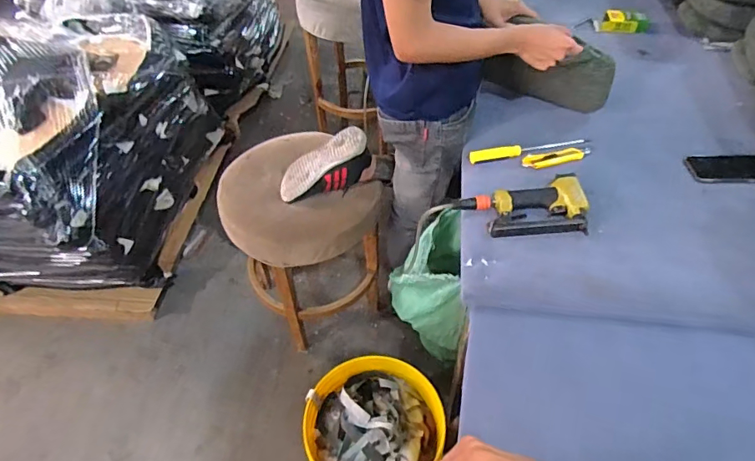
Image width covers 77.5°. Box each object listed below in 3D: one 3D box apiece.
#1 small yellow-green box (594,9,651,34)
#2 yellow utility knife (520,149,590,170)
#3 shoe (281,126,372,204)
[{"bbox_3d":[0.739,-0.633,1.424,0.156,0.038,0.082,13,50,13],"label":"small yellow-green box"},{"bbox_3d":[0.399,-0.161,1.039,0.160,0.018,0.031,-10,49,-6],"label":"yellow utility knife"},{"bbox_3d":[-0.135,-0.162,1.263,0.273,0.135,0.090,-29,49,10],"label":"shoe"}]

